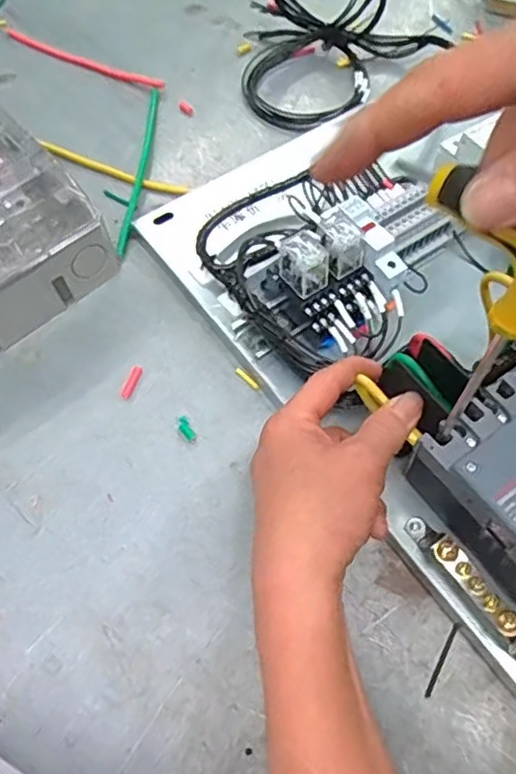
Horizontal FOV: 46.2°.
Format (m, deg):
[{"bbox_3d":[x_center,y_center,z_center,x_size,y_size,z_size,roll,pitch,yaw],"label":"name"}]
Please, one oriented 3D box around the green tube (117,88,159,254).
[{"bbox_3d":[-0.109,-0.205,0.557,0.009,0.004,0.208,2,61,4],"label":"green tube"}]

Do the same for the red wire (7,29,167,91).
[{"bbox_3d":[-0.192,-0.352,0.645,0.216,0.006,0.019,27,66,17],"label":"red wire"}]

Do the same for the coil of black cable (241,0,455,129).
[{"bbox_3d":[0.080,-0.354,0.563,0.194,0.132,0.175,4,62,5],"label":"coil of black cable"}]

